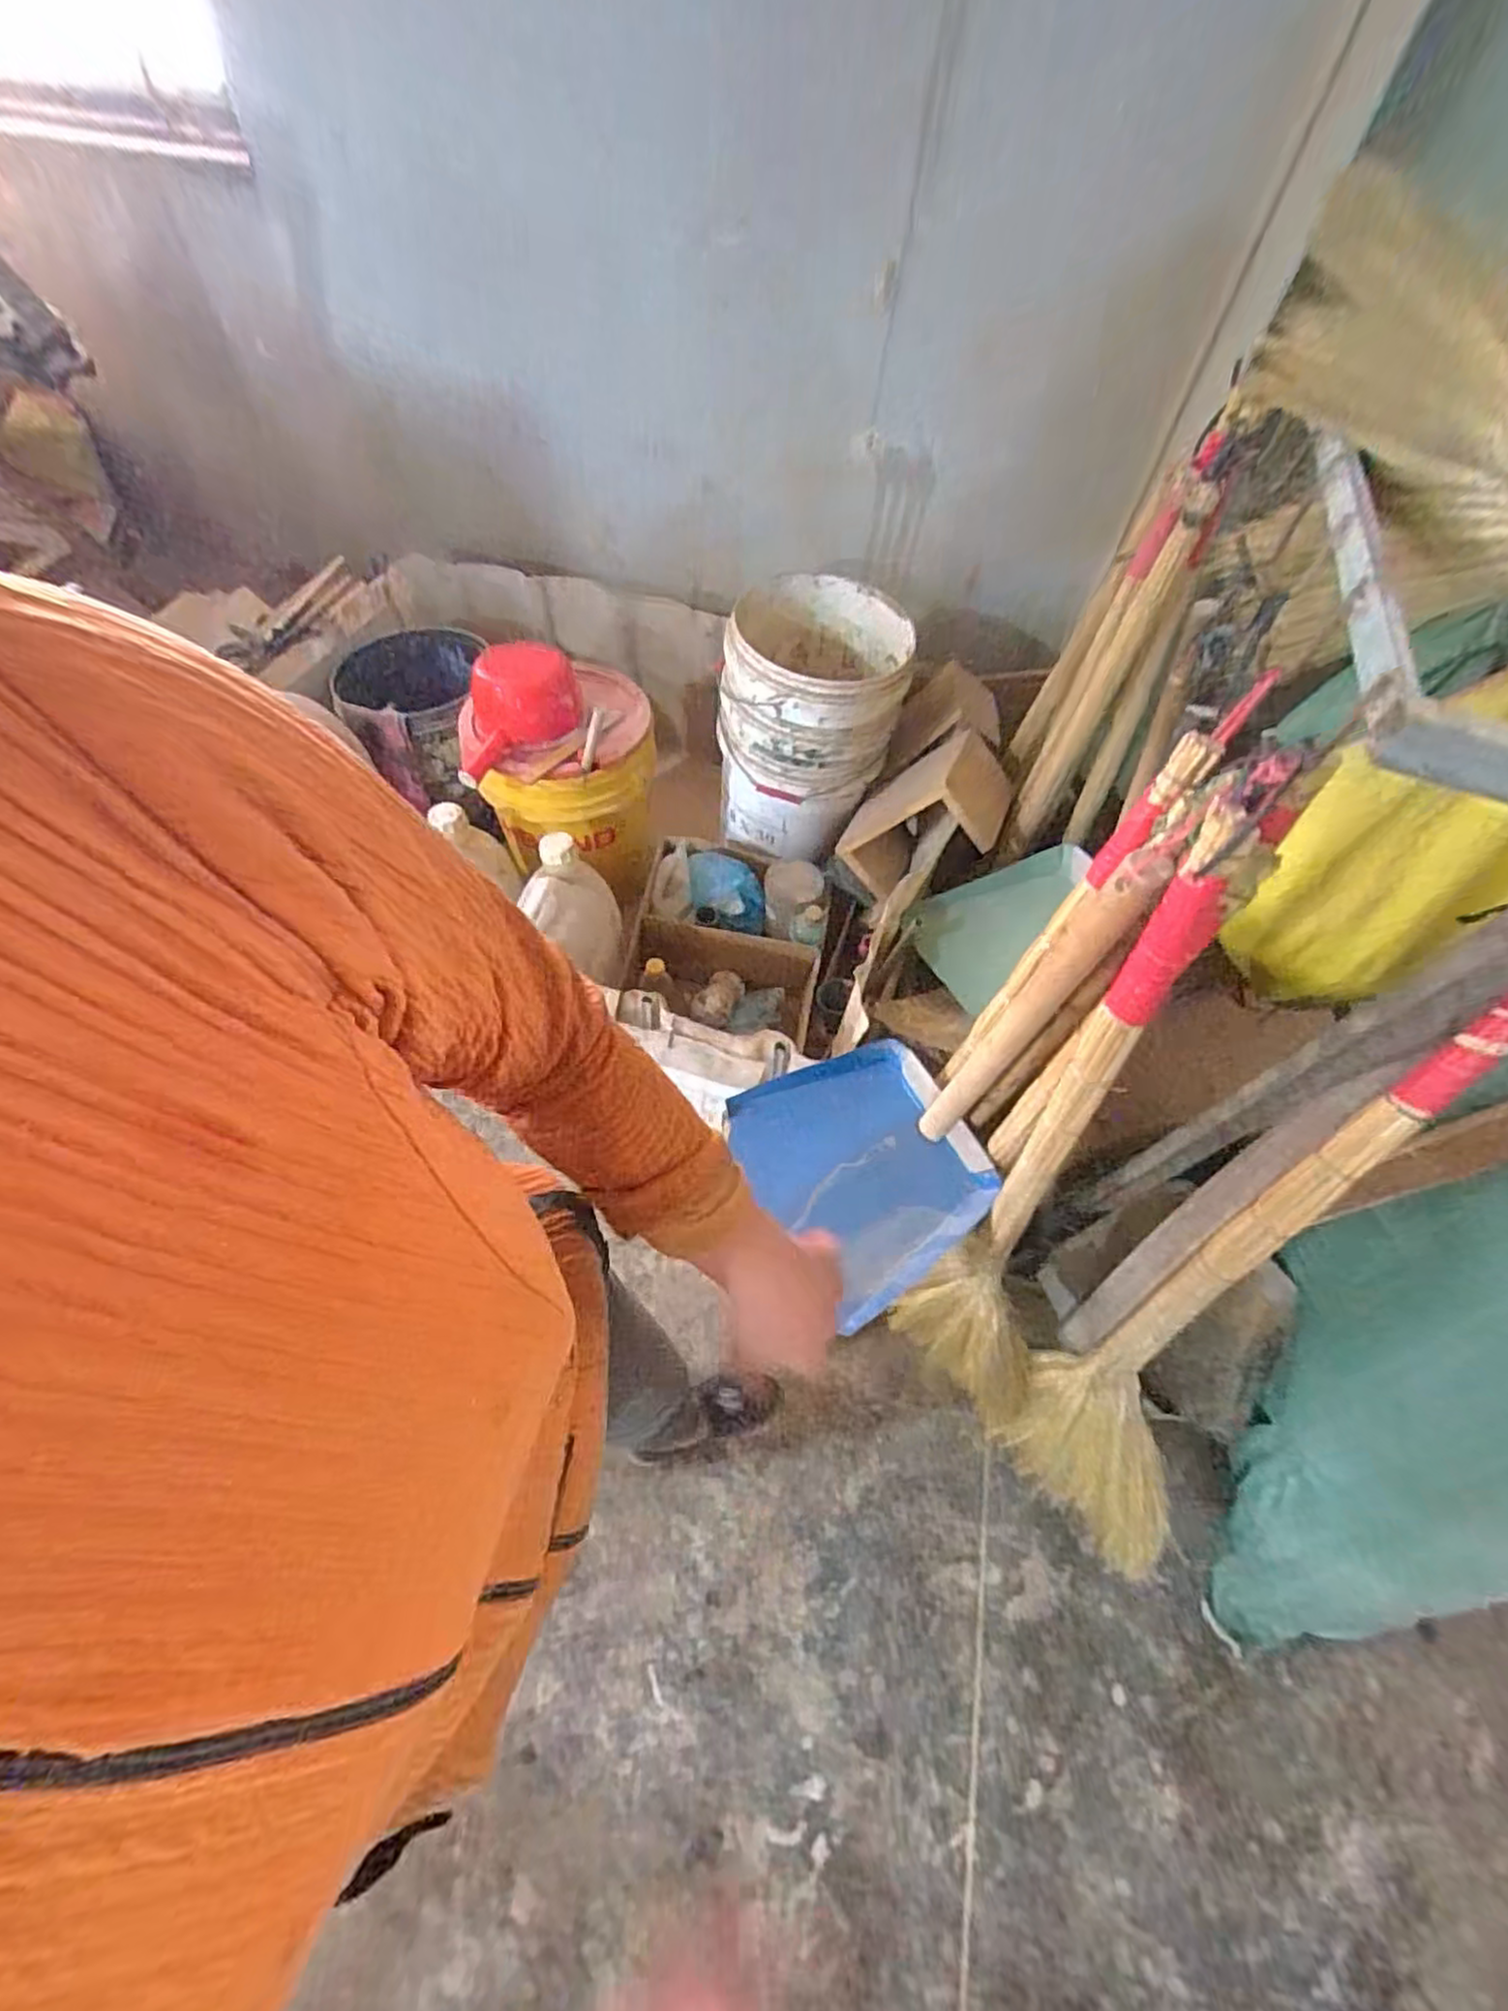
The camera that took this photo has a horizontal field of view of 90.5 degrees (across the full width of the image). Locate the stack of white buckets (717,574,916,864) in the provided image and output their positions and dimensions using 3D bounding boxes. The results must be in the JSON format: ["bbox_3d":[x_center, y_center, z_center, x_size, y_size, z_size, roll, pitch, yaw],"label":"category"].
[{"bbox_3d":[0.101,-0.511,1.395,0.309,0.408,0.310,17,60,3],"label":"stack of white buckets"}]

